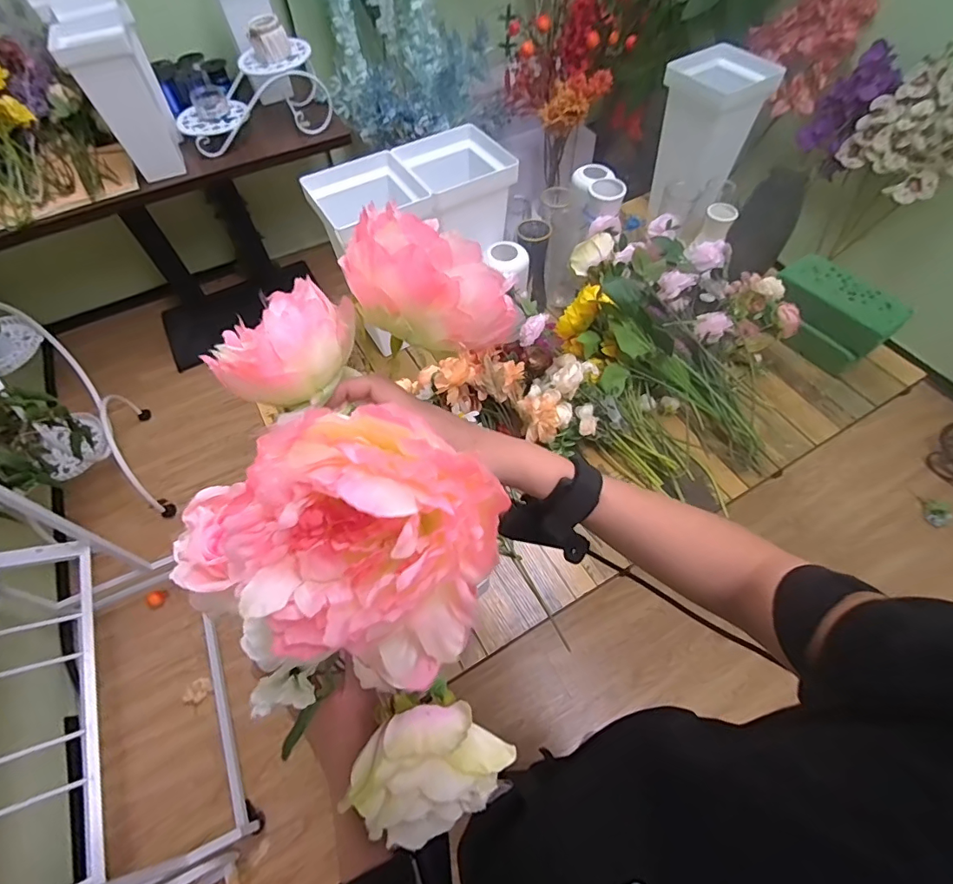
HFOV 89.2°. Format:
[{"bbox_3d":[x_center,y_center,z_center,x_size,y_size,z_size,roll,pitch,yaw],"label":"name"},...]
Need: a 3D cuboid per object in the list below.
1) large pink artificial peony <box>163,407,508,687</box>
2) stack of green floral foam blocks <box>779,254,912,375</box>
[{"bbox_3d":[-0.052,0.038,0.233,0.125,0.085,0.112,35,96,-7],"label":"large pink artificial peony"},{"bbox_3d":[0.724,-0.264,0.999,0.222,0.130,0.114,38,67,23],"label":"stack of green floral foam blocks"}]

